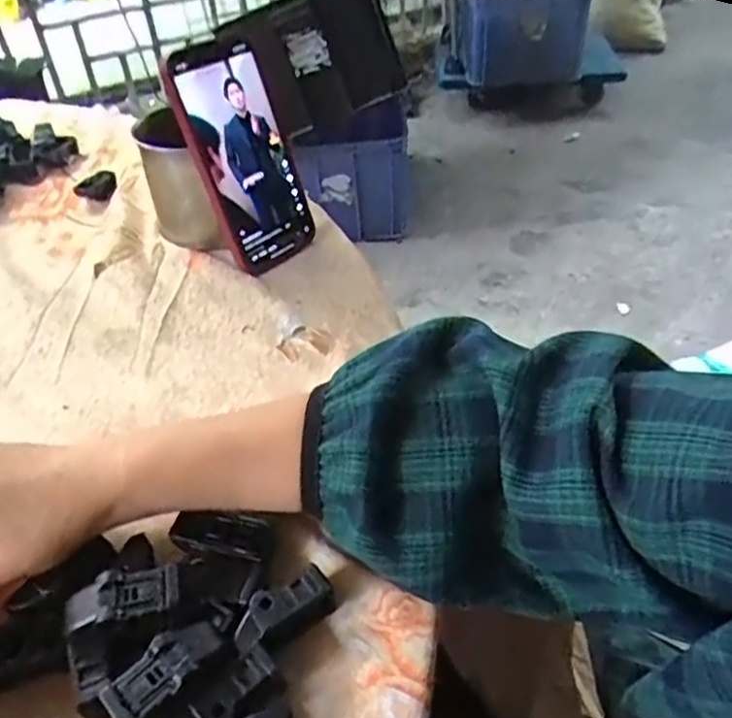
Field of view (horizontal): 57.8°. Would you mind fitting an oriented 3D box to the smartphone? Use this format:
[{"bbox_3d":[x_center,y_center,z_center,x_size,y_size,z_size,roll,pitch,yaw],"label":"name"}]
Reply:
[{"bbox_3d":[-0.087,-0.145,0.483,0.070,0.158,0.012,-36,33,-31],"label":"smartphone"}]

